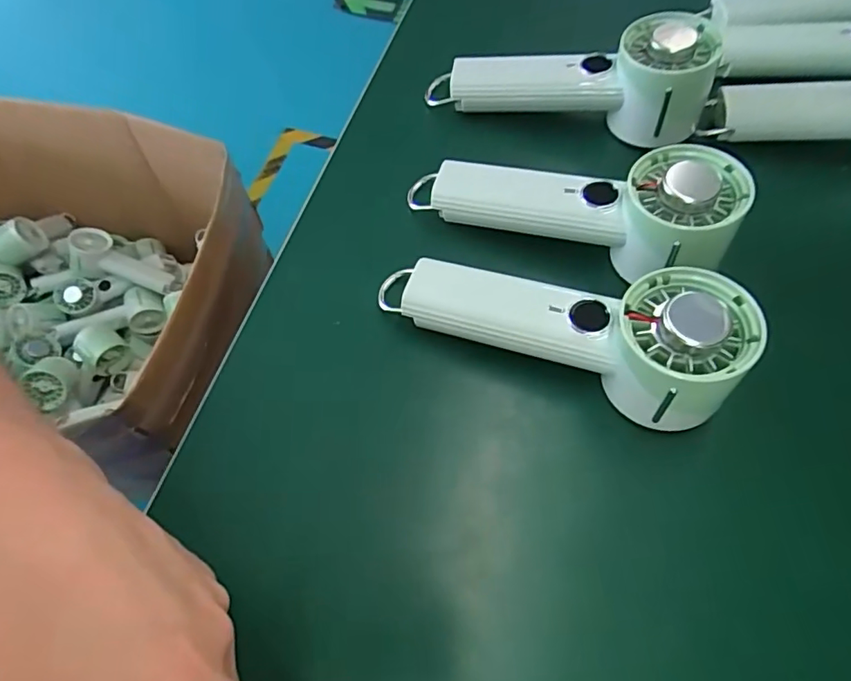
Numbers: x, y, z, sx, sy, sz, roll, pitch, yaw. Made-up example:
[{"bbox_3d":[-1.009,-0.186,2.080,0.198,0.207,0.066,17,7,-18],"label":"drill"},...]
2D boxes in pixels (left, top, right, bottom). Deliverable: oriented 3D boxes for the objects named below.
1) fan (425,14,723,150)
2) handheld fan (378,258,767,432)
[{"bbox_3d":[0.100,-0.187,0.378,0.186,0.067,0.065,14,63,6],"label":"fan"},{"bbox_3d":[0.065,-0.009,0.293,0.195,0.055,0.061,13,62,20],"label":"handheld fan"}]

